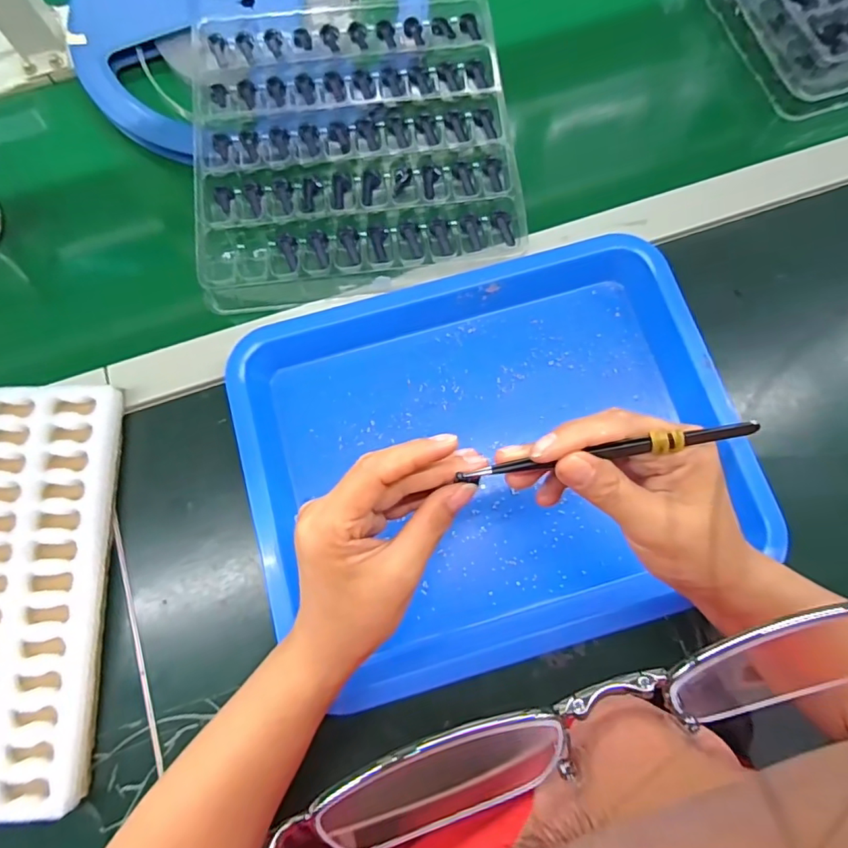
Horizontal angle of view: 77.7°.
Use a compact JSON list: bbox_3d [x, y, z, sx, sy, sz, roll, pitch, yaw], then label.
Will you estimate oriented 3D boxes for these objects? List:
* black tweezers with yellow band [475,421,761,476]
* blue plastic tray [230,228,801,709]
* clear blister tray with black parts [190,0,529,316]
[{"bbox_3d":[0.088,0.012,0.245,0.124,0.011,0.006,-11,77,10],"label":"black tweezers with yellow band"},{"bbox_3d":[0.047,0.020,0.370,0.327,0.031,0.271,-15,77,-3],"label":"blue plastic tray"},{"bbox_3d":[-0.059,-0.235,0.436,0.251,0.024,0.267,-7,77,-1],"label":"clear blister tray with black parts"}]

